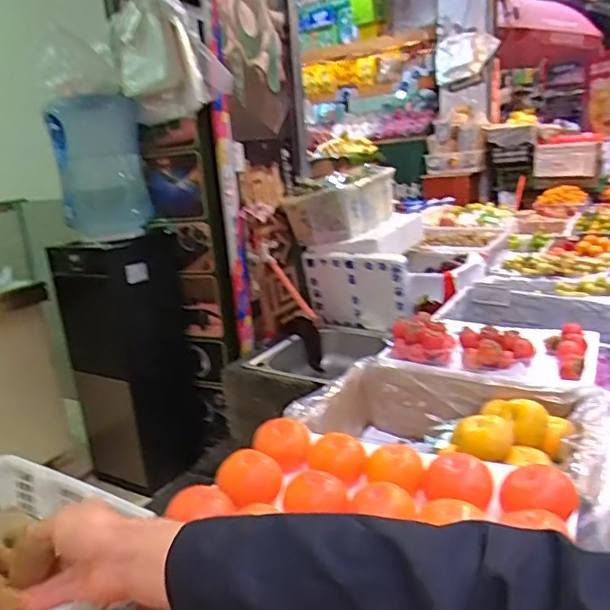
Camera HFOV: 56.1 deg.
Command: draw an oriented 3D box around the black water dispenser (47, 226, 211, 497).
[{"bbox_3d":[-0.526,0.176,1.737,0.253,0.721,0.282,2,16,25],"label":"black water dispenser"}]

